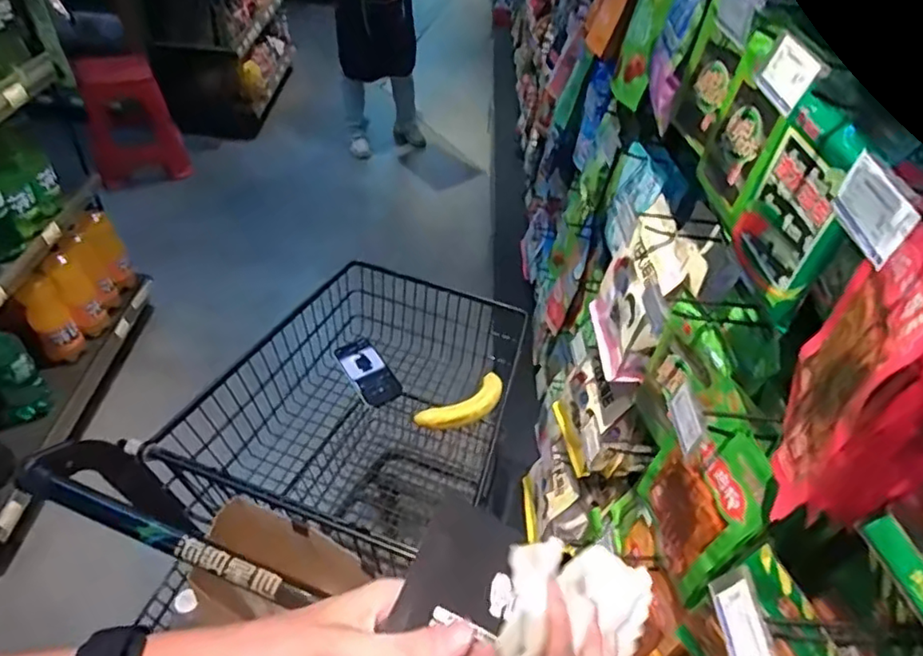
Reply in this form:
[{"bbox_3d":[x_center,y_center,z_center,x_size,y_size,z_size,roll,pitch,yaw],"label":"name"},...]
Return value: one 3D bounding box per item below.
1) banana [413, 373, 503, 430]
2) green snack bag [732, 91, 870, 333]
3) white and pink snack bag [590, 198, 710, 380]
[{"bbox_3d":[0.009,0.142,1.092,0.183,0.031,0.066,-24,52,-28],"label":"banana"},{"bbox_3d":[0.319,-0.114,0.575,0.039,0.173,0.135,9,44,2],"label":"green snack bag"},{"bbox_3d":[0.284,-0.051,0.955,0.085,0.239,0.173,7,44,0],"label":"white and pink snack bag"}]

